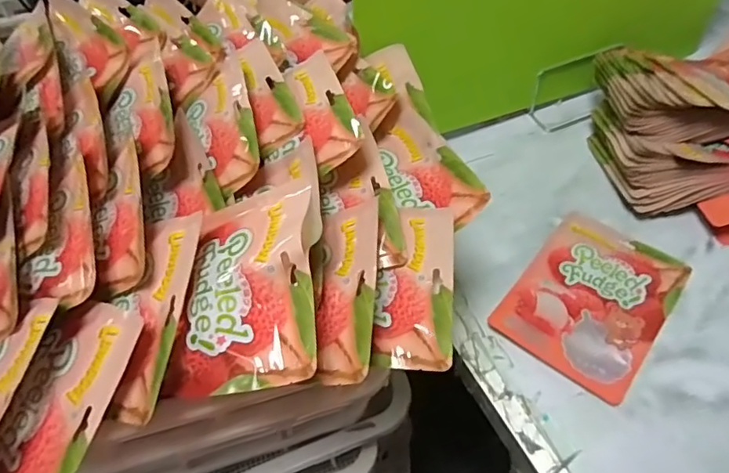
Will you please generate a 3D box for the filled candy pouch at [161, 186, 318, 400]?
[{"bbox_3d":[-0.087,0.036,0.403,0.115,0.023,0.147,-11,68,20],"label":"filled candy pouch"}]

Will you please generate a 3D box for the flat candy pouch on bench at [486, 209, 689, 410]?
[{"bbox_3d":[0.263,0.068,0.640,0.154,0.007,0.213,31,60,25],"label":"flat candy pouch on bench"}]

